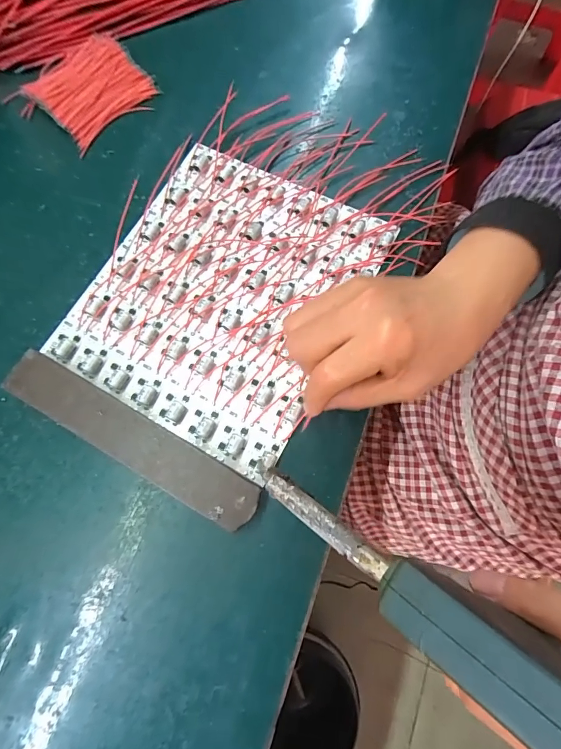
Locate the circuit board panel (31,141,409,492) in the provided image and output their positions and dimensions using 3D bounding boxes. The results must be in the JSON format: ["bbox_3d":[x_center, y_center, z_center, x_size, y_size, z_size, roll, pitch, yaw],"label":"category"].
[{"bbox_3d":[-0.045,-0.073,0.316,0.204,0.013,0.233,29,75,9],"label":"circuit board panel"}]

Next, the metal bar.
[{"bbox_3d":[-0.106,0.044,0.277,0.199,0.018,0.035,28,75,9],"label":"metal bar"}]

